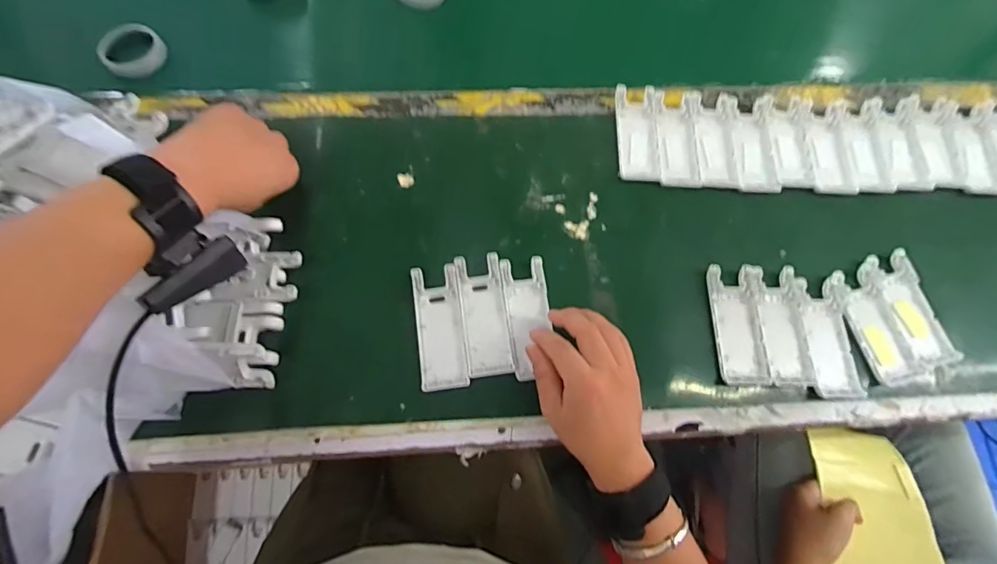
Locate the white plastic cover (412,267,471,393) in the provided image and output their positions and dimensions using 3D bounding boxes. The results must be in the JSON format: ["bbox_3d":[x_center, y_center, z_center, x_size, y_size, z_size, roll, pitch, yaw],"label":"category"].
[{"bbox_3d":[-0.049,0.038,0.409,0.040,0.010,0.105,-7,71,-4],"label":"white plastic cover"}]

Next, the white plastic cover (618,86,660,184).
[{"bbox_3d":[0.140,-0.150,0.479,0.040,0.011,0.101,2,70,-1],"label":"white plastic cover"}]

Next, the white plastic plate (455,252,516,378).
[{"bbox_3d":[-0.012,0.028,0.413,0.039,0.013,0.104,-8,71,-5],"label":"white plastic plate"}]

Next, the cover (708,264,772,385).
[{"bbox_3d":[0.212,0.036,0.421,0.044,0.012,0.103,3,70,-1],"label":"cover"}]

